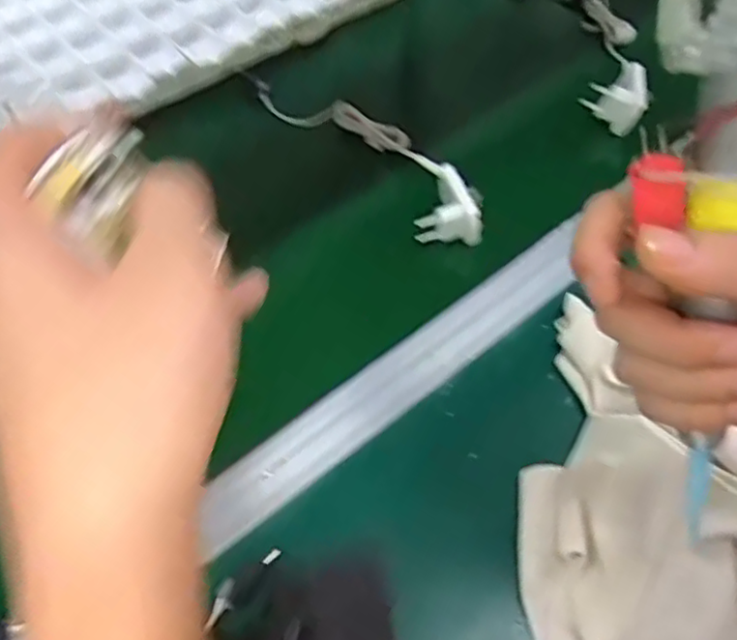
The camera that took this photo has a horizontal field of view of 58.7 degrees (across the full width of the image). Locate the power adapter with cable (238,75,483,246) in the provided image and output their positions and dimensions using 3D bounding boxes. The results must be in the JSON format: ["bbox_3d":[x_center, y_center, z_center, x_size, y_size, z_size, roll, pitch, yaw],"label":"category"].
[{"bbox_3d":[-0.003,-0.161,0.581,0.067,0.045,0.284,-34,60,-18],"label":"power adapter with cable"}]

